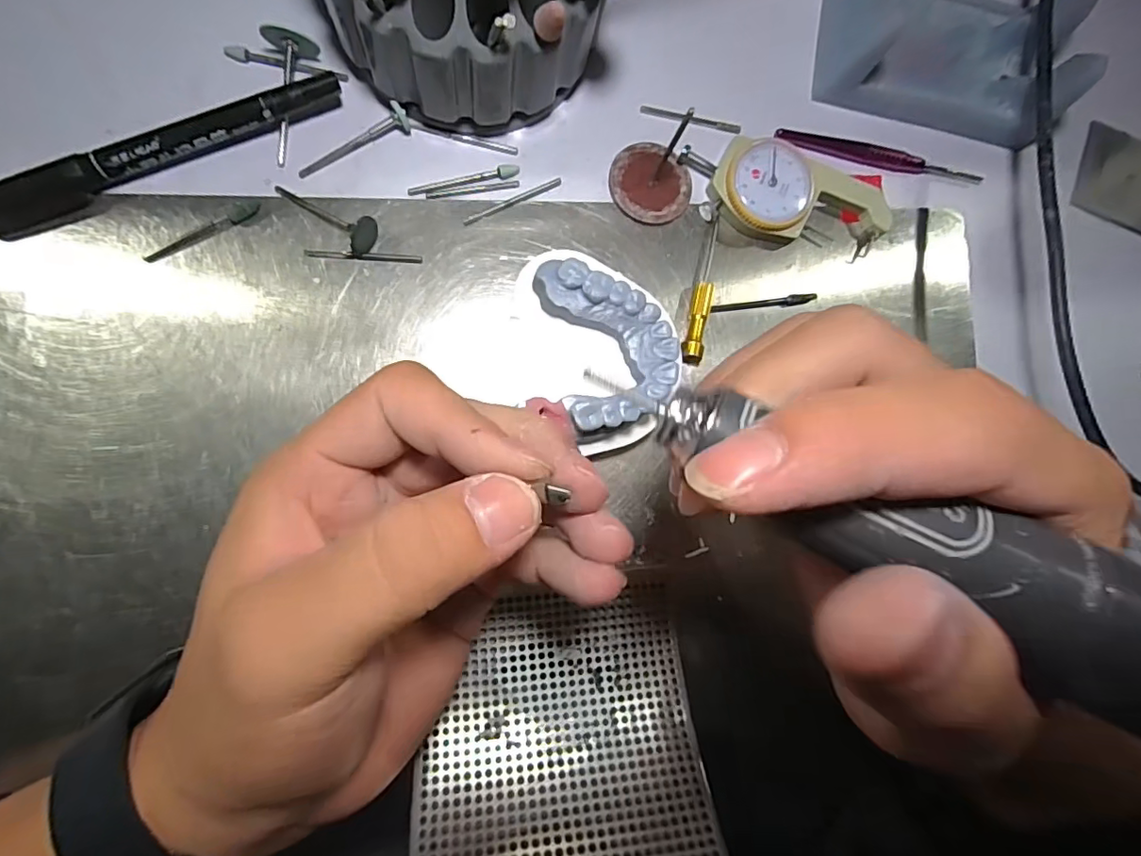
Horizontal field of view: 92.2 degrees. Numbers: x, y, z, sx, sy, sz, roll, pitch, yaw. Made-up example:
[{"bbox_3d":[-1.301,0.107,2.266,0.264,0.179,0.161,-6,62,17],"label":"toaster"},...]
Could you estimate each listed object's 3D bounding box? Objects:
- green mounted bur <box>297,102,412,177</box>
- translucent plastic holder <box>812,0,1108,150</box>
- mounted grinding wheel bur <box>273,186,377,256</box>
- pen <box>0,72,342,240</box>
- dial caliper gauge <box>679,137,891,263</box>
[{"bbox_3d":[-0.084,-0.111,0.211,0.046,0.010,0.007,-27,92,-9],"label":"green mounted bur"},{"bbox_3d":[0.165,-0.168,0.234,0.106,0.038,0.066,12,85,-7],"label":"translucent plastic holder"},{"bbox_3d":[-0.093,-0.080,0.211,0.041,0.015,0.014,29,84,12],"label":"mounted grinding wheel bur"},{"bbox_3d":[-0.148,-0.100,0.198,0.135,0.016,0.013,-27,90,-9],"label":"pen"},{"bbox_3d":[0.091,-0.096,0.233,0.090,0.012,0.040,12,85,-7],"label":"dial caliper gauge"}]

